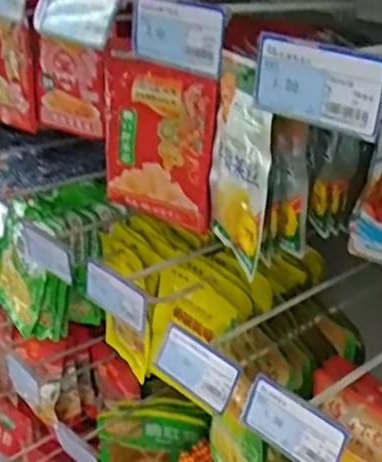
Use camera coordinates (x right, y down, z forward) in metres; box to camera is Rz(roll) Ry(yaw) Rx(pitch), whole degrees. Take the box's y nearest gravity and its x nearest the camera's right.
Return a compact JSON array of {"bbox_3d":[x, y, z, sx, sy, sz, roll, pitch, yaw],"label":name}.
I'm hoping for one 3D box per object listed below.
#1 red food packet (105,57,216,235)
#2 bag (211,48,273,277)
[{"bbox_3d":[-0.036,-0.081,0.595,0.125,0.133,0.032,24,37,34],"label":"red food packet"},{"bbox_3d":[0.039,-0.047,0.514,0.018,0.153,0.103,-7,31,-12],"label":"bag"}]

